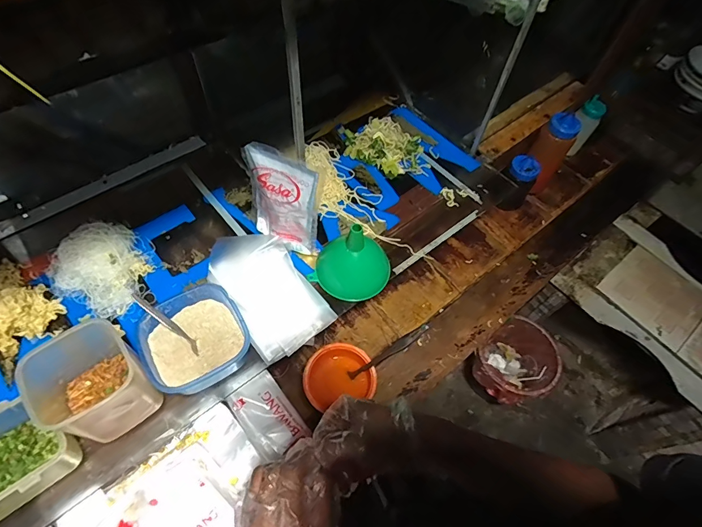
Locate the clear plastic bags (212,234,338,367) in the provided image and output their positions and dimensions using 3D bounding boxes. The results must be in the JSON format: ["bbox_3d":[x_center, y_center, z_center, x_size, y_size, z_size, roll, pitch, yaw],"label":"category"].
[{"bbox_3d":[-0.117,0.034,0.553,0.109,0.031,0.186,-33,66,-22],"label":"clear plastic bags"}]

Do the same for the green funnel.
[{"bbox_3d":[0.005,-0.013,0.561,0.104,0.093,0.095,33,61,15],"label":"green funnel"}]

